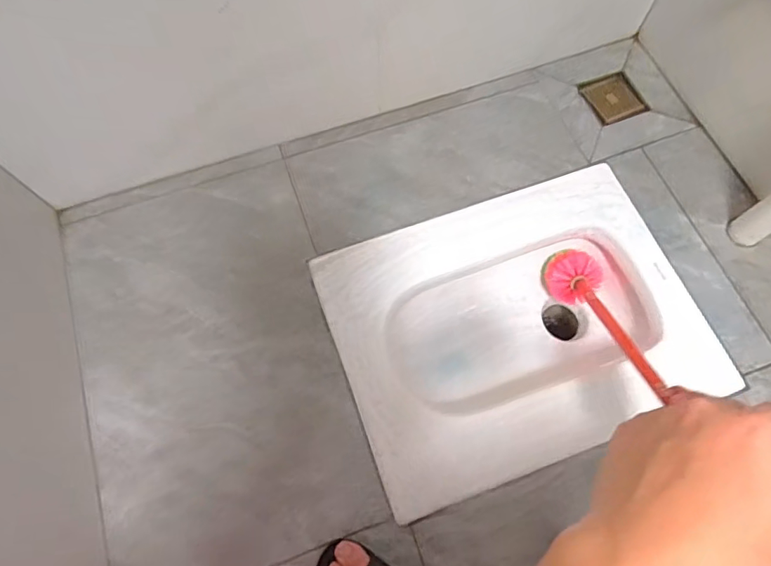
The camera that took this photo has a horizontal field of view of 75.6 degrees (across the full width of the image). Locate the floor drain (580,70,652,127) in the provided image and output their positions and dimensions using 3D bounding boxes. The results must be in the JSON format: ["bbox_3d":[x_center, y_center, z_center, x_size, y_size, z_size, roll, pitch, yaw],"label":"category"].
[{"bbox_3d":[0.420,-0.340,0.919,0.098,0.010,0.094,-24,70,-8],"label":"floor drain"}]

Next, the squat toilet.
[{"bbox_3d":[0.200,0.084,0.828,0.538,0.159,0.409,-20,69,-7],"label":"squat toilet"}]

